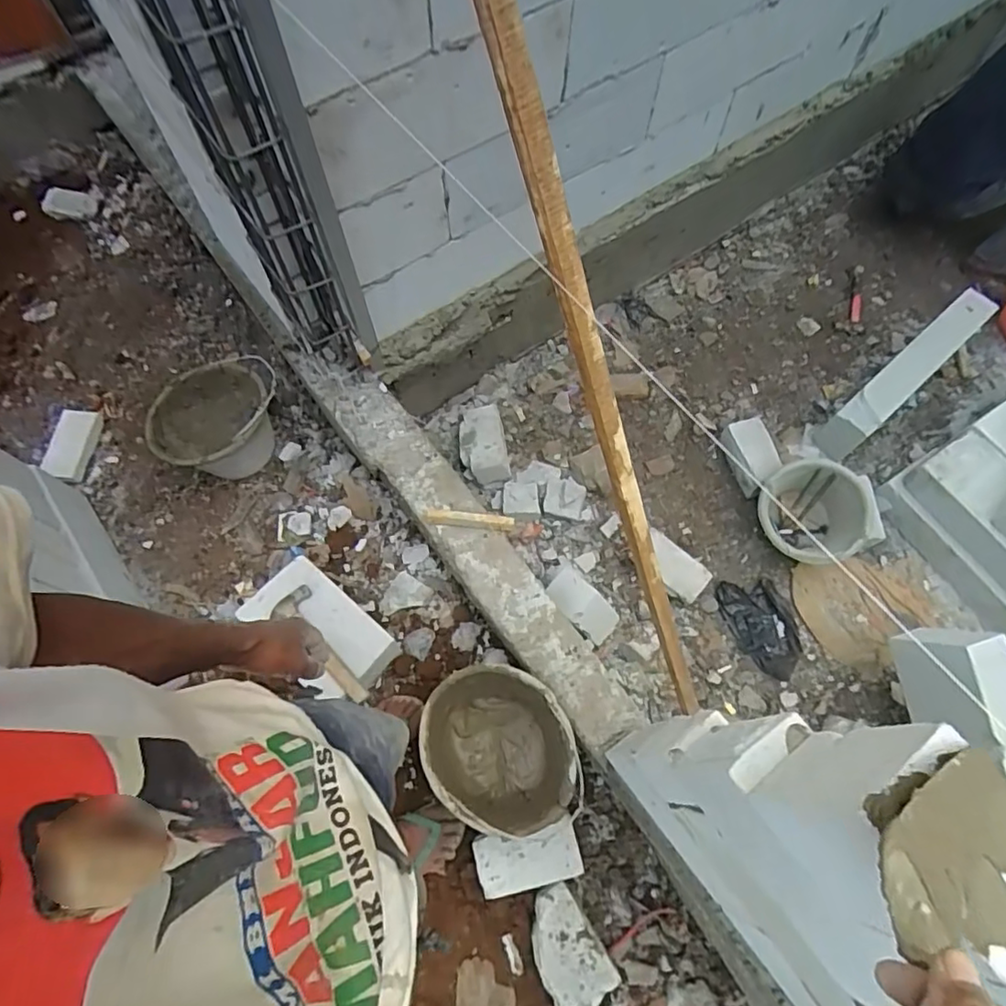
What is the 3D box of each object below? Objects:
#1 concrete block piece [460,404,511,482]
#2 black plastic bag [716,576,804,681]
[{"bbox_3d":[-0.061,-0.170,1.746,0.134,0.096,0.236,-9,68,-4],"label":"concrete block piece"},{"bbox_3d":[0.687,0.320,1.571,0.168,0.058,0.264,-23,69,-10],"label":"black plastic bag"}]

